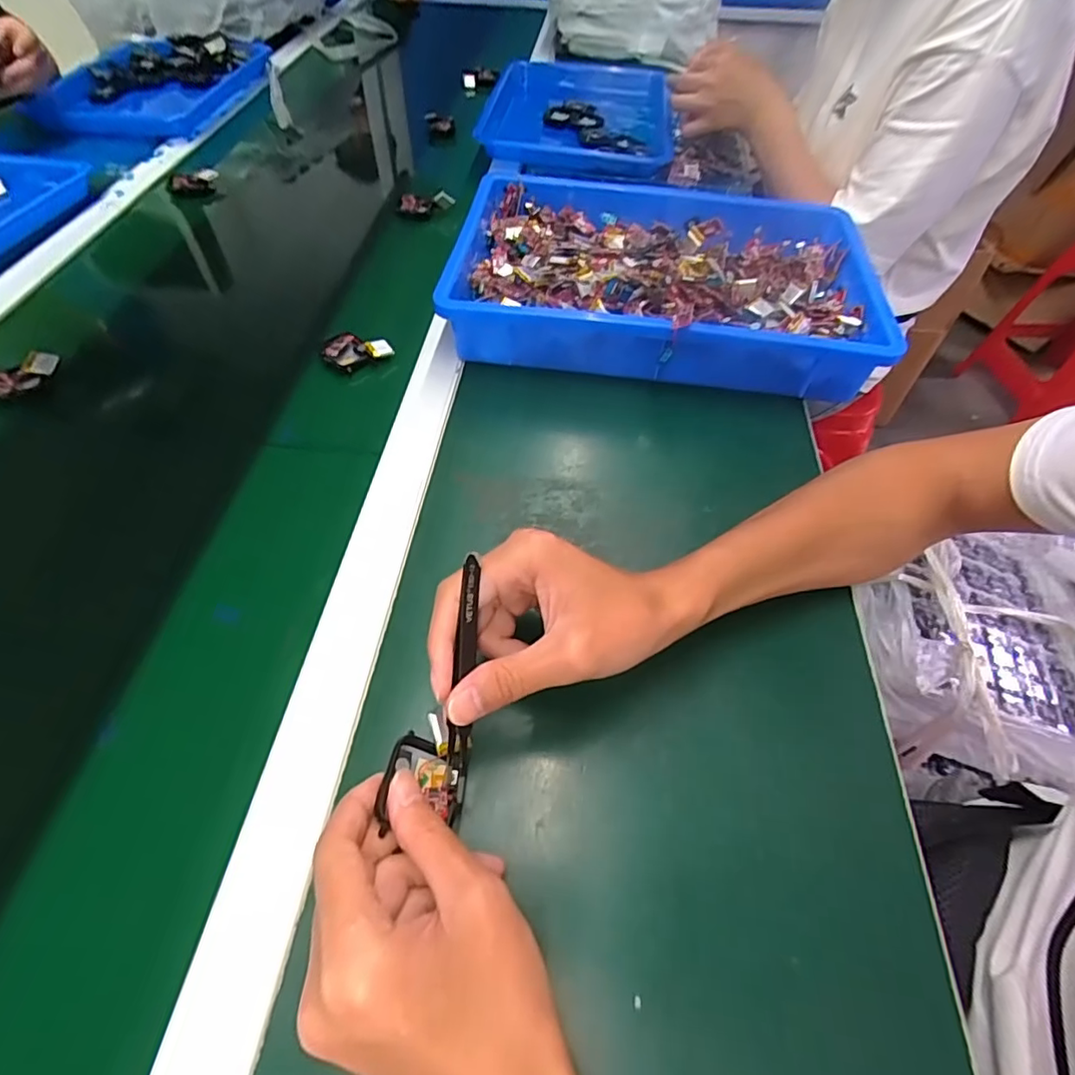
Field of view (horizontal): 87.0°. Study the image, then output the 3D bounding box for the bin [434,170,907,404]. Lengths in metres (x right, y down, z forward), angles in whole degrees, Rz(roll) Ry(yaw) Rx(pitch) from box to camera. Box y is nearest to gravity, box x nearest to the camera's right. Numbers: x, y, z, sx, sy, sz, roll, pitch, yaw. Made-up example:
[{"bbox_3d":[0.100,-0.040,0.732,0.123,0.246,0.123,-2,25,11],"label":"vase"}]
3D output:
[{"bbox_3d":[0.114,-0.244,0.538,0.378,0.070,0.252,6,54,2],"label":"bin"}]

